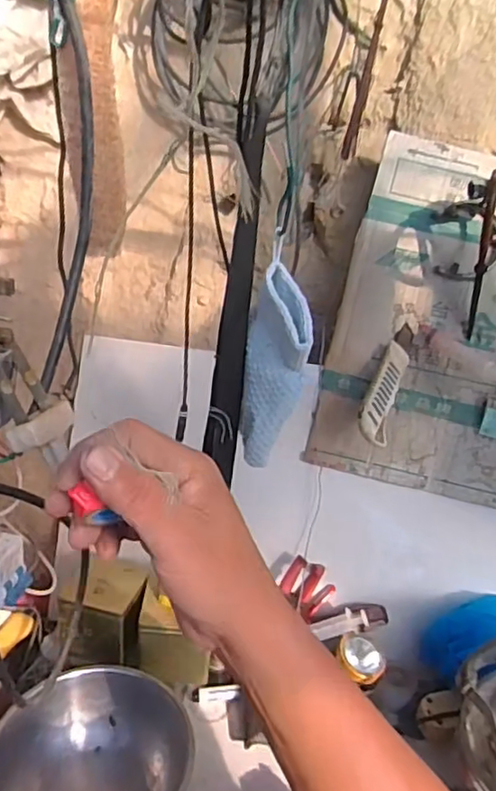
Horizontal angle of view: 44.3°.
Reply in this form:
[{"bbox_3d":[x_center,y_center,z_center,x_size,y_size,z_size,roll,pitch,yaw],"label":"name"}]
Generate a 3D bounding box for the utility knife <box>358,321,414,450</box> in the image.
[{"bbox_3d":[0.176,-0.018,0.764,0.037,0.026,0.161,17,70,18],"label":"utility knife"}]

